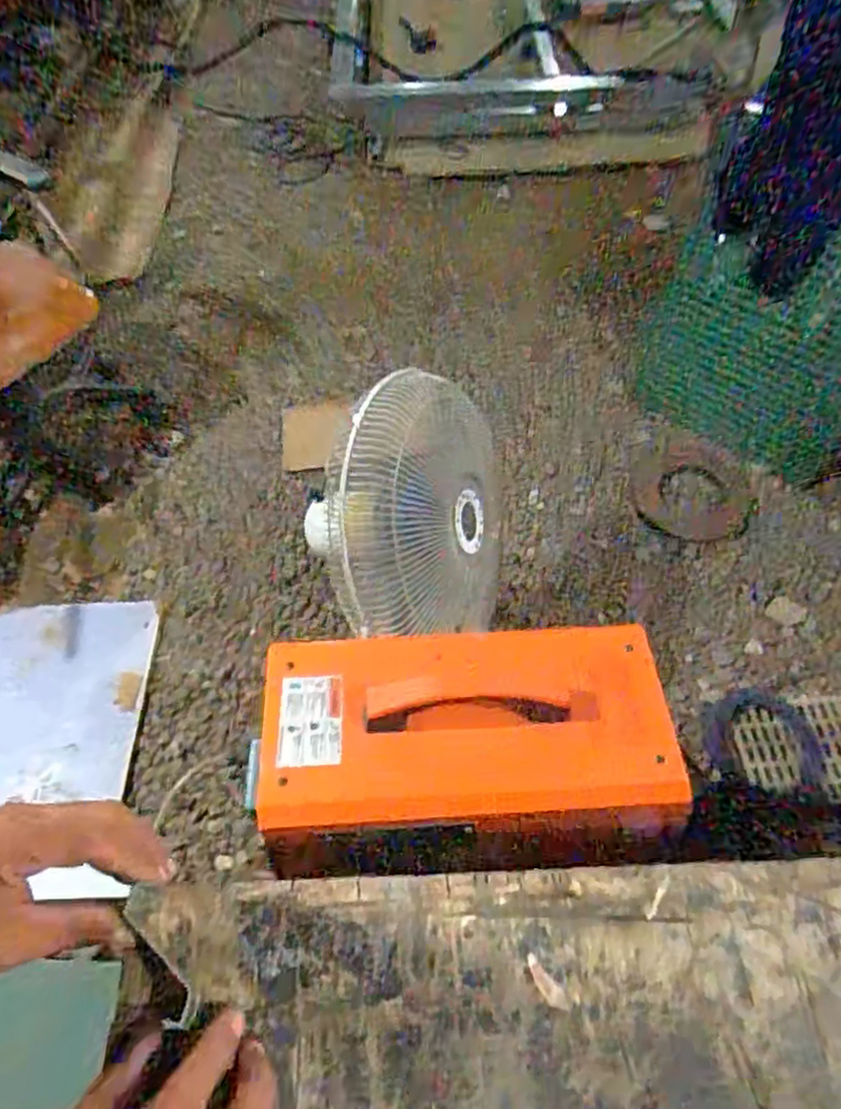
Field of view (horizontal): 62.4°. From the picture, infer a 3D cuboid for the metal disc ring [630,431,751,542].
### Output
[{"bbox_3d":[0.592,-0.149,1.531,0.257,0.016,0.223,22,84,16],"label":"metal disc ring"}]

